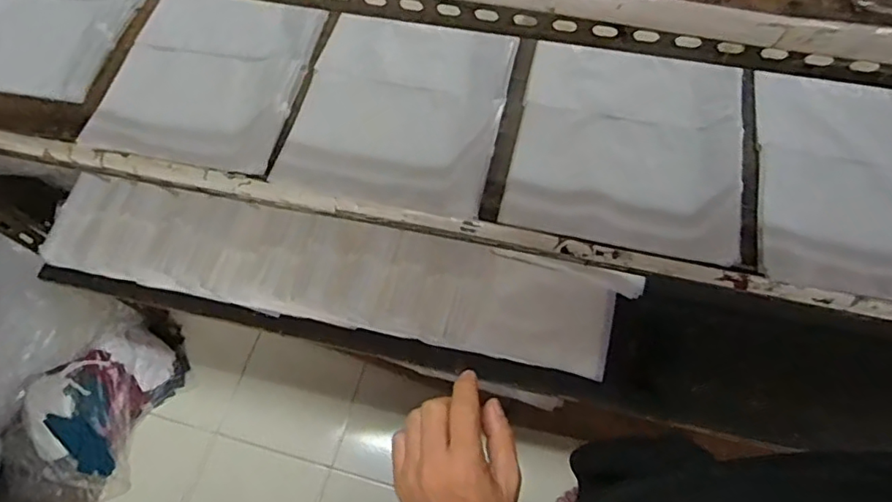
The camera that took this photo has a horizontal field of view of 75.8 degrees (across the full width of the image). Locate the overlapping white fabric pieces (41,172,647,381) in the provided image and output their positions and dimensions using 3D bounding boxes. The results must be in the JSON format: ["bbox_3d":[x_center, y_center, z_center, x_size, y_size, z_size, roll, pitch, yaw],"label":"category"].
[{"bbox_3d":[-0.209,0.040,0.983,1.045,0.107,0.179,8,66,7],"label":"overlapping white fabric pieces"}]

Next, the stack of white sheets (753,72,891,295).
[{"bbox_3d":[0.484,-0.069,0.624,0.268,0.039,0.243,8,66,7],"label":"stack of white sheets"}]

